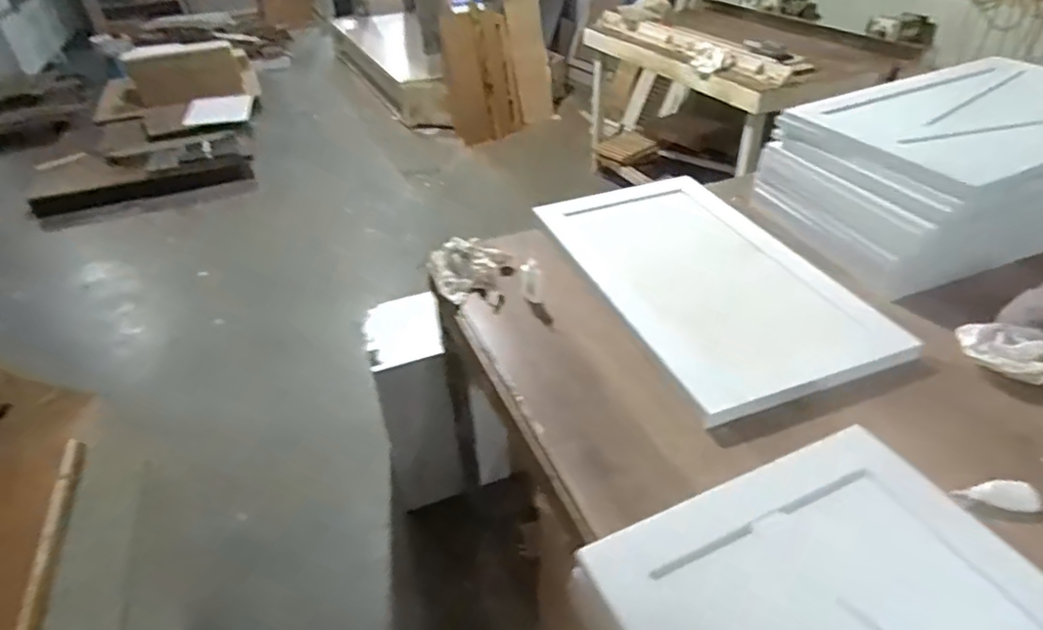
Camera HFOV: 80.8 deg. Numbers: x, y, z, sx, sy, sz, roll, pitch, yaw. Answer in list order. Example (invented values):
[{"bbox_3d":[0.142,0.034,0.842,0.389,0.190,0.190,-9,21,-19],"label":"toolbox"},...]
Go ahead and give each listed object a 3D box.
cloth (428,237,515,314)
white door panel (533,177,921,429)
[{"bbox_3d":[-0.097,-0.089,1.180,0.136,0.056,0.202,-24,41,-24],"label":"cloth"},{"bbox_3d":[0.321,-0.092,1.165,0.412,0.040,0.709,-13,38,-12],"label":"white door panel"}]

